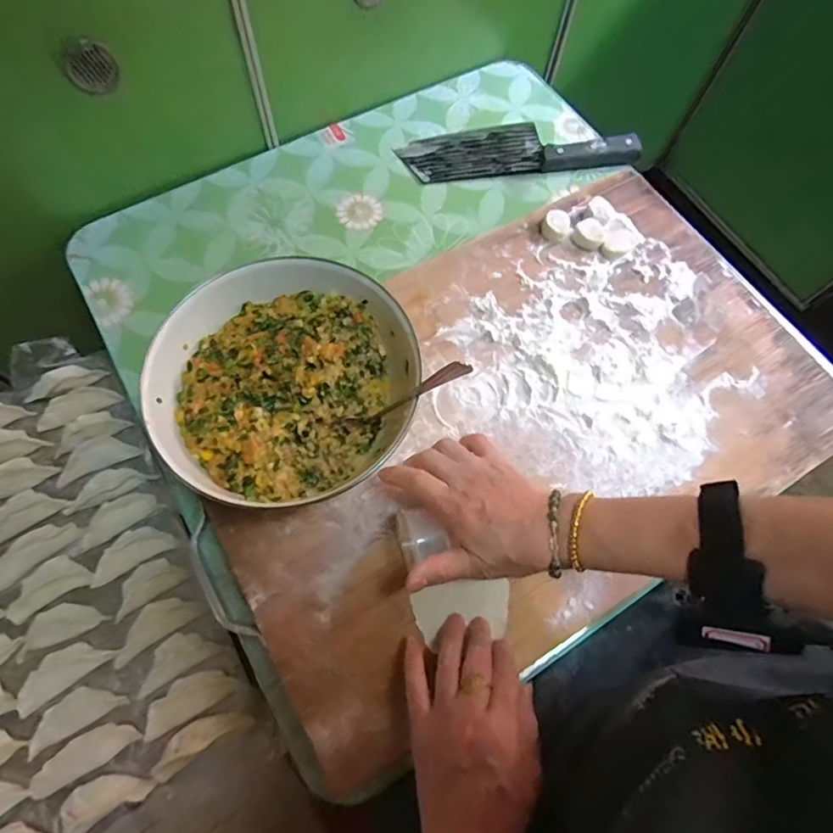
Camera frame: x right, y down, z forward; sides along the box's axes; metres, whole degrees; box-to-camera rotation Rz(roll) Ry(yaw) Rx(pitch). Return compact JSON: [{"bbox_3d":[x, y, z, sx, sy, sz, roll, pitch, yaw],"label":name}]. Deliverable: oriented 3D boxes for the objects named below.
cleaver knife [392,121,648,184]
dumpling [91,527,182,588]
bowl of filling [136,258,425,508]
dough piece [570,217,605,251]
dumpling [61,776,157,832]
[{"bbox_3d":[0.117,-0.315,0.593,0.269,0.019,0.081,-4,68,-5],"label":"cleaver knife"},{"bbox_3d":[-0.248,0.115,0.440,0.072,0.015,0.030,-28,72,-14],"label":"dumpling"},{"bbox_3d":[-0.105,-0.024,0.423,0.182,0.096,0.195,1,68,-3],"label":"bowl of filling"},{"bbox_3d":[0.178,-0.189,0.528,0.031,0.013,0.033,1,68,-3],"label":"dough piece"},{"bbox_3d":[-0.235,0.285,0.376,0.066,0.023,0.031,-30,70,-11],"label":"dumpling"}]

